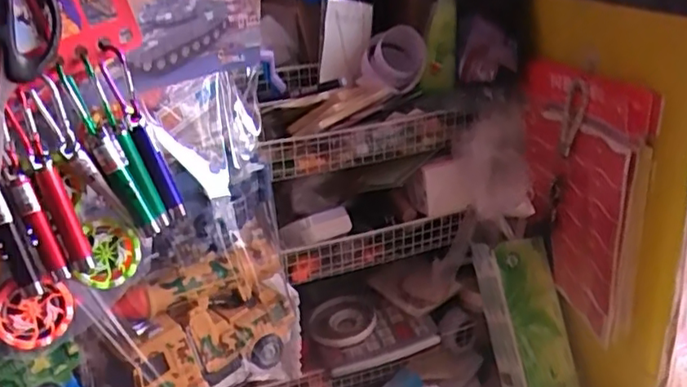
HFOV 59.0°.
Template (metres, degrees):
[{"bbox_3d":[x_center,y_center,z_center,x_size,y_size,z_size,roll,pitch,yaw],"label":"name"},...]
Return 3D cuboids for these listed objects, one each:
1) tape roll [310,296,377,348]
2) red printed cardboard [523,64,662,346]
[{"bbox_3d":[-0.001,0.151,0.721,0.077,0.012,0.074,-24,35,3],"label":"tape roll"},{"bbox_3d":[0.237,0.007,0.615,0.022,0.254,0.161,-12,22,-13],"label":"red printed cardboard"}]

